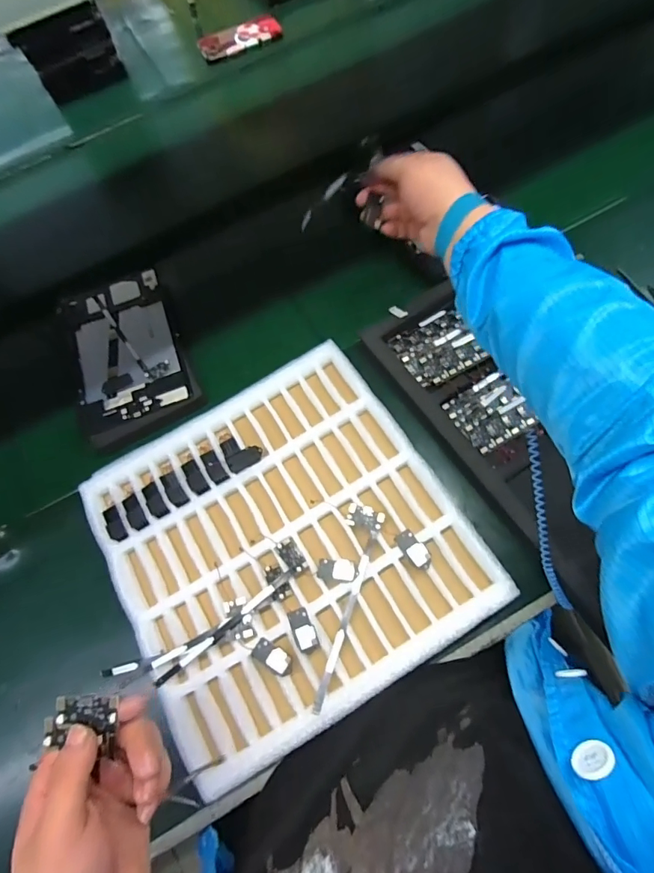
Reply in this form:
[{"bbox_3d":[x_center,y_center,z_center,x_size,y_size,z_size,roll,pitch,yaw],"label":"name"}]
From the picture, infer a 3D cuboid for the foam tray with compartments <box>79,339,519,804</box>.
[{"bbox_3d":[-0.049,0.107,0.473,0.331,0.064,0.330,-29,70,-8],"label":"foam tray with compartments"}]

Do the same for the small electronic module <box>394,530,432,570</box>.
[{"bbox_3d":[0.086,0.113,0.435,0.020,0.012,0.042,-37,71,-11],"label":"small electronic module"}]

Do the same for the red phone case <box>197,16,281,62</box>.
[{"bbox_3d":[-0.176,-0.804,0.885,0.166,0.013,0.062,-14,82,3],"label":"red phone case"}]

